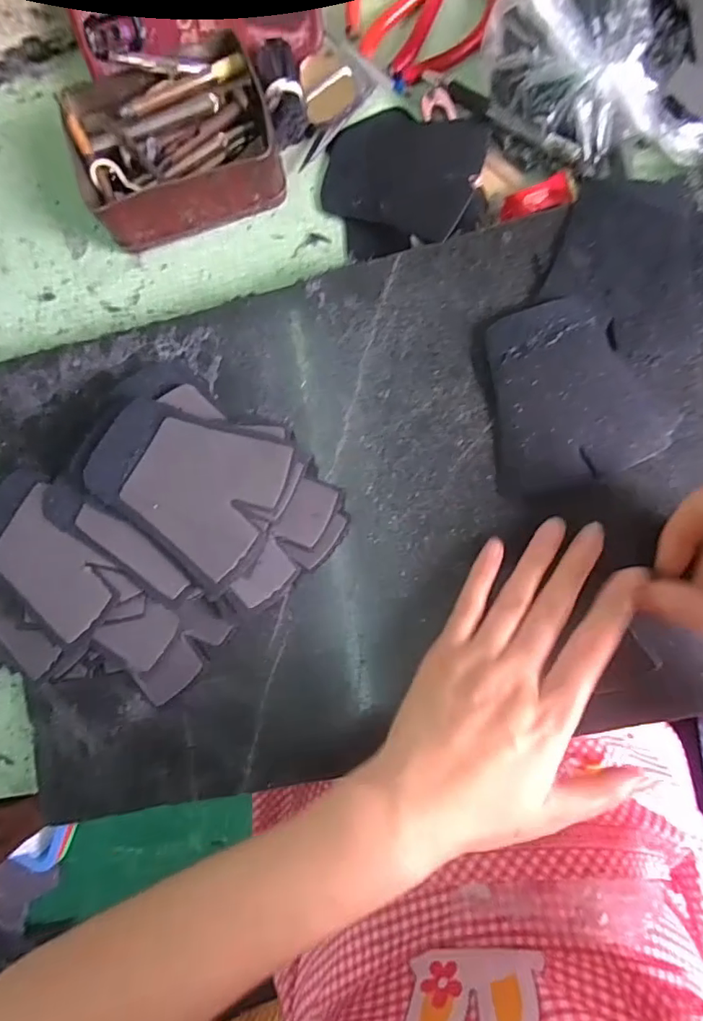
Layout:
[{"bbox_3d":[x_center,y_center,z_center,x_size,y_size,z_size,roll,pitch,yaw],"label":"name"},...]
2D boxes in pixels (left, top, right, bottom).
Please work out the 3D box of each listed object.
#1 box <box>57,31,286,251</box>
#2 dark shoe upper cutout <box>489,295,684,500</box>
[{"bbox_3d":[-0.114,-0.241,0.337,0.129,0.041,0.101,-16,83,6],"label":"box"},{"bbox_3d":[0.128,-0.066,0.291,0.093,0.008,0.105,-5,84,8],"label":"dark shoe upper cutout"}]

